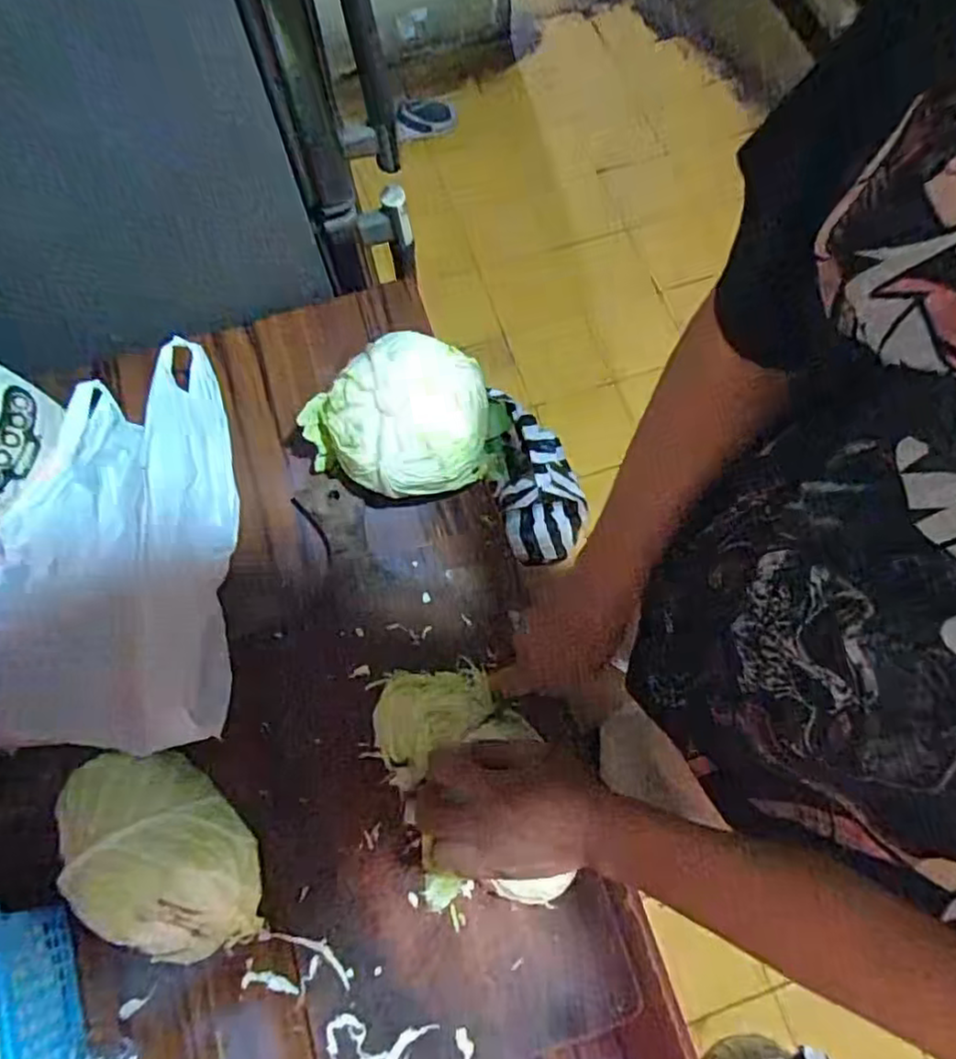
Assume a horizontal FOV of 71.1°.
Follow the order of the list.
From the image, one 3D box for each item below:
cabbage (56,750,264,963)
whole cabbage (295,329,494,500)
[{"bbox_3d":[-0.243,0.242,0.502,0.168,0.096,0.097,43,76,13],"label":"cabbage"},{"bbox_3d":[-0.076,-0.098,0.615,0.163,0.095,0.130,-3,71,-1],"label":"whole cabbage"}]

